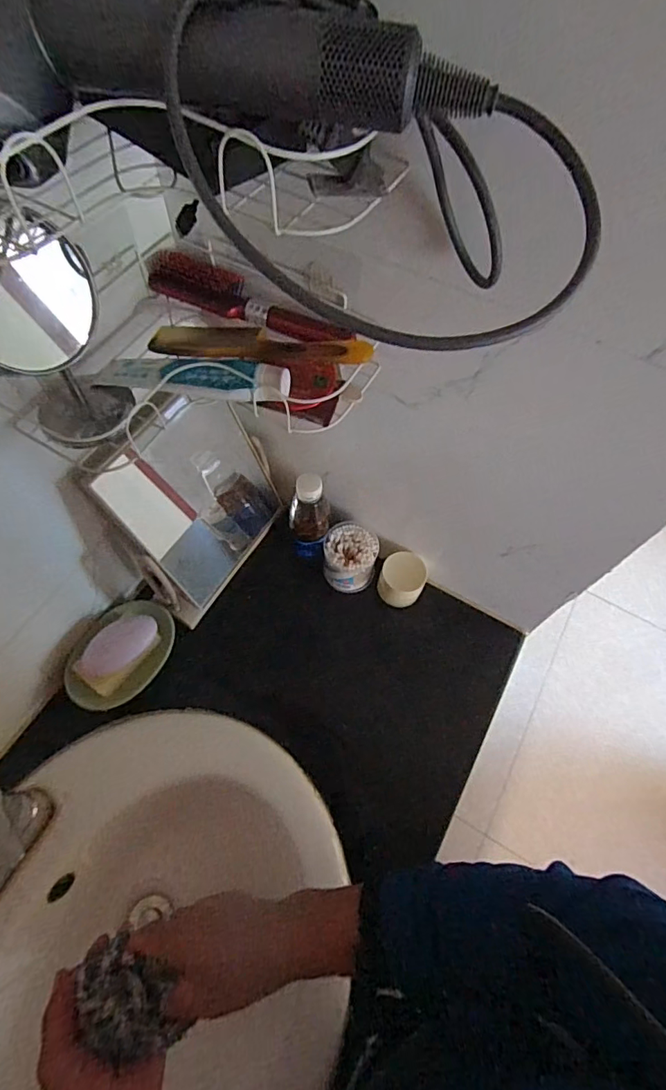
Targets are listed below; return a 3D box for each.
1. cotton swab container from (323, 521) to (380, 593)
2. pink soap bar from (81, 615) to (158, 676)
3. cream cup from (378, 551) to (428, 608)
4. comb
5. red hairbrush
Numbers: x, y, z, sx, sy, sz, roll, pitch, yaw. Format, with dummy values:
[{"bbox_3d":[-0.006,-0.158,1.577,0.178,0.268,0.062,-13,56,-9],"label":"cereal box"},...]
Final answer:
[{"bbox_3d":[0.023,0.019,0.708,0.079,0.072,0.076,0,62,-3],"label":"cotton swab container"},{"bbox_3d":[-0.263,0.122,0.614,0.092,0.016,0.053,-44,106,-13],"label":"pink soap bar"},{"bbox_3d":[0.097,0.048,0.698,0.061,0.046,0.064,1,62,-2],"label":"cream cup"},{"bbox_3d":[-0.066,-0.177,0.436,0.202,0.006,0.035,7,69,13],"label":"comb"},{"bbox_3d":[-0.080,-0.218,0.442,0.199,0.034,0.029,24,64,10],"label":"red hairbrush"}]

